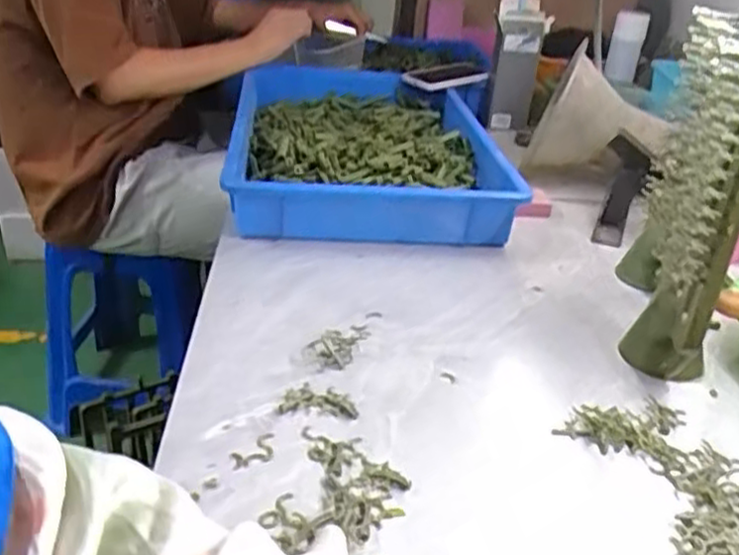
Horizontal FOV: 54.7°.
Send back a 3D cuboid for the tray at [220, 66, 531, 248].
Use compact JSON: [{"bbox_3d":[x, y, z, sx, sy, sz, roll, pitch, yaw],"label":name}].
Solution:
[{"bbox_3d":[-0.012,-0.210,1.093,0.365,0.085,0.568,2,29,-7],"label":"tray"}]

